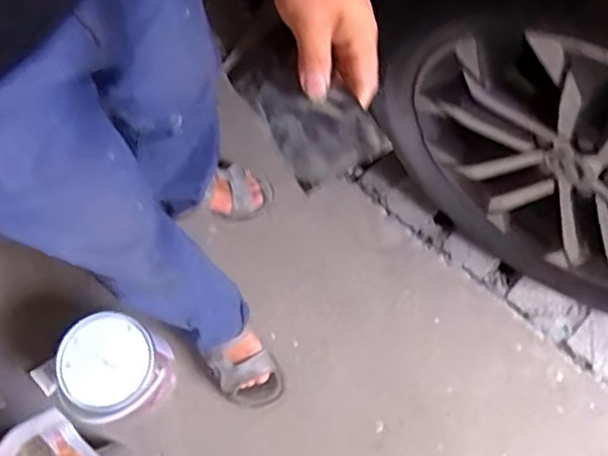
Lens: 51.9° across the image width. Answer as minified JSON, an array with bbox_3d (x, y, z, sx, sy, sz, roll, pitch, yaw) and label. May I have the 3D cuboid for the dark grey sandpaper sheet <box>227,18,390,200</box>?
[{"bbox_3d":[-0.001,-0.092,0.477,0.070,0.010,0.135,-39,69,16],"label":"dark grey sandpaper sheet"}]

